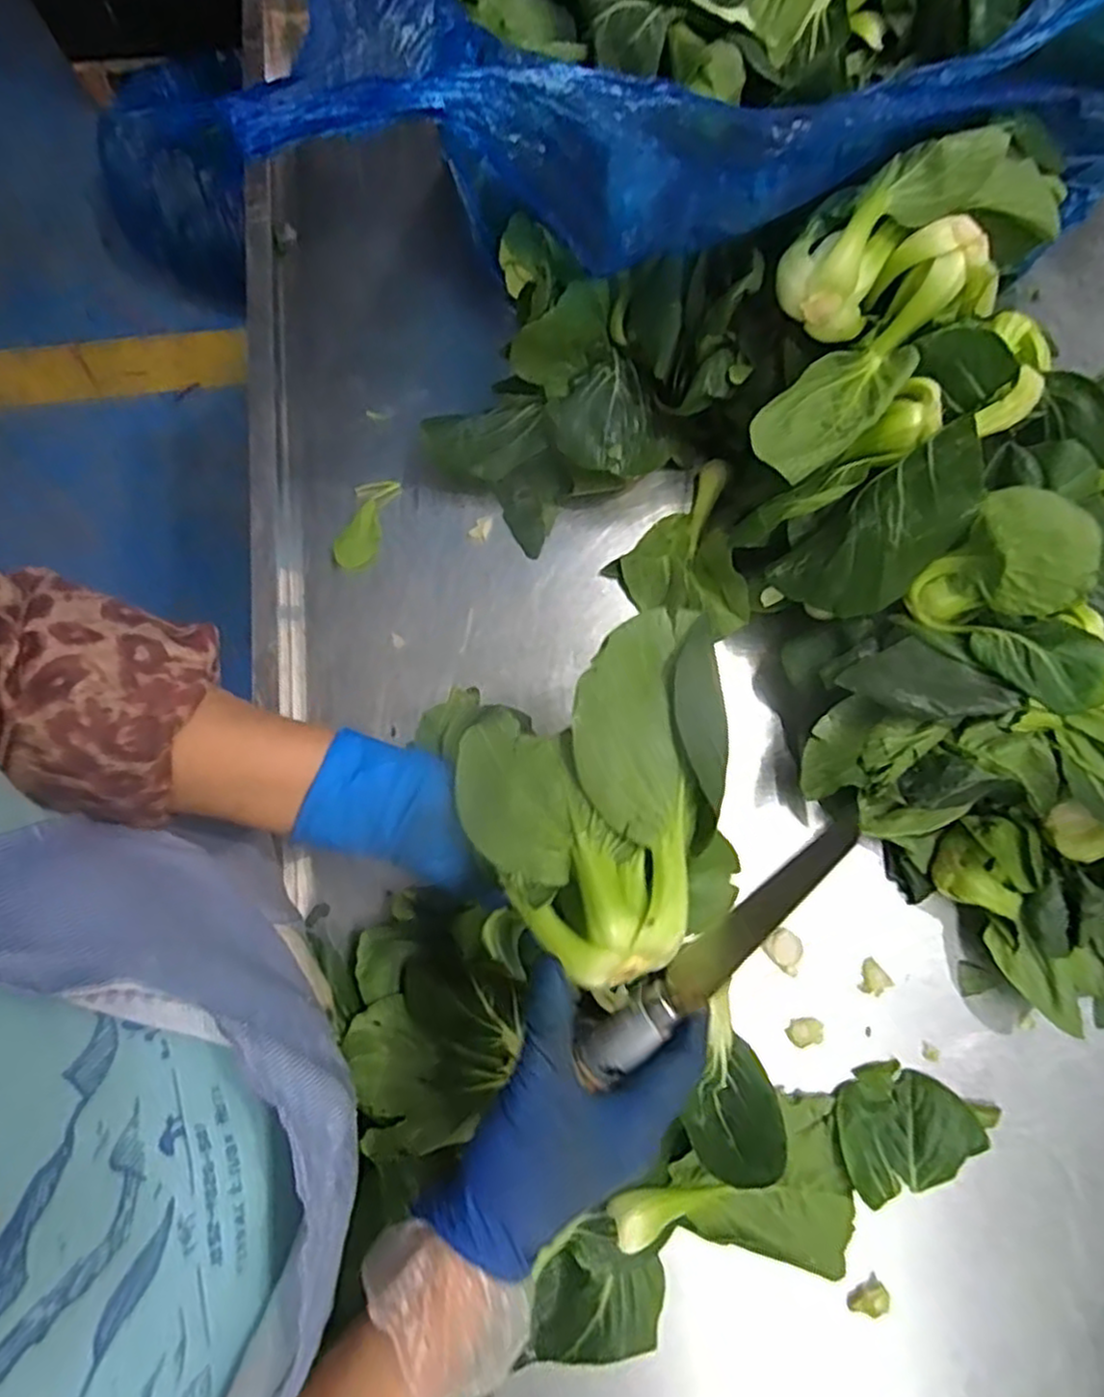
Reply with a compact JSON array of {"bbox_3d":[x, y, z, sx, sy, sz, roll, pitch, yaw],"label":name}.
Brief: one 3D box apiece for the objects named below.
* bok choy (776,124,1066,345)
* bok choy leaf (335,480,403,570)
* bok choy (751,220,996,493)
[{"bbox_3d":[0.200,-0.262,0.399,0.166,0.060,0.068,-26,79,-5],"label":"bok choy"},{"bbox_3d":[-0.132,-0.126,0.517,0.027,0.014,0.069,17,79,4],"label":"bok choy leaf"},{"bbox_3d":[0.178,-0.190,0.413,0.053,0.041,0.154,43,99,8],"label":"bok choy"}]

